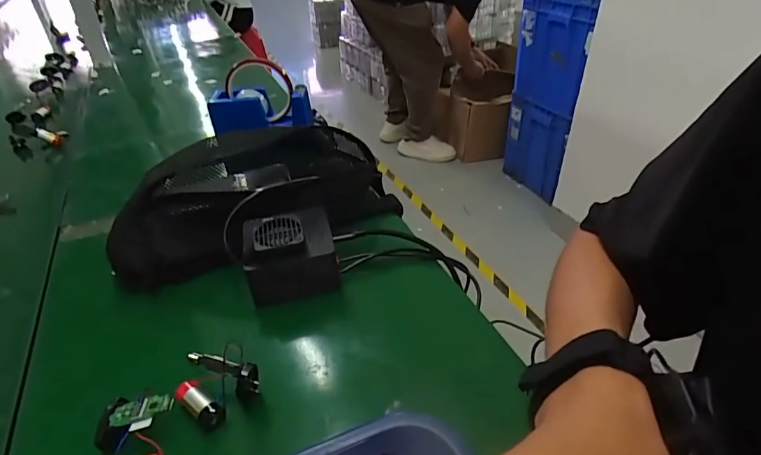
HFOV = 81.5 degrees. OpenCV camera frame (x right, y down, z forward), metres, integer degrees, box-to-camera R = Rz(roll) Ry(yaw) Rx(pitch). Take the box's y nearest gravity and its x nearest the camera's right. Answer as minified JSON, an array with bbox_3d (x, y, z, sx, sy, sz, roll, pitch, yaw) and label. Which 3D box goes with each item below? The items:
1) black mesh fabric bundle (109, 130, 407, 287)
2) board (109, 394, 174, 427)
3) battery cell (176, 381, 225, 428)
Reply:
[{"bbox_3d":[-0.135,-0.042,0.472,0.285,0.081,0.163,-20,38,-24],"label":"black mesh fabric bundle"},{"bbox_3d":[-0.155,0.117,0.284,0.047,0.006,0.014,-18,32,10],"label":"board"},{"bbox_3d":[-0.124,0.121,0.302,0.039,0.012,0.014,21,41,30],"label":"battery cell"}]

